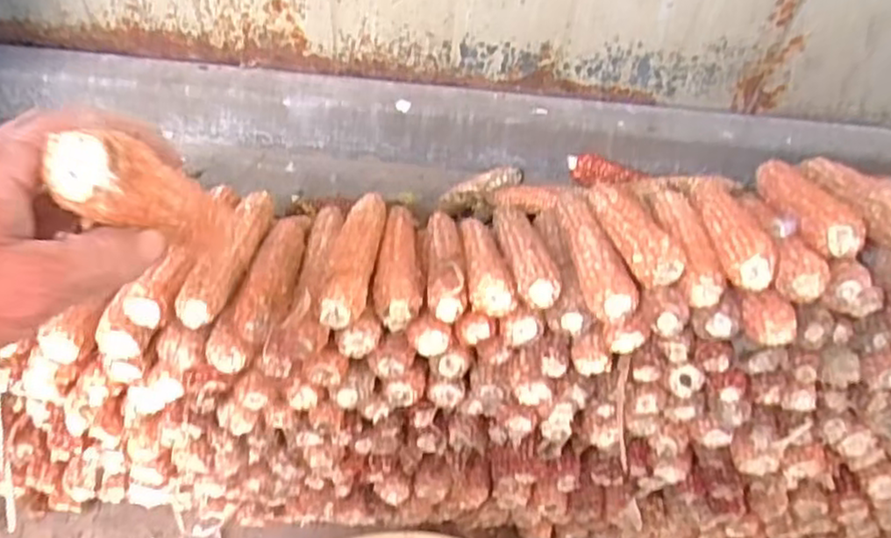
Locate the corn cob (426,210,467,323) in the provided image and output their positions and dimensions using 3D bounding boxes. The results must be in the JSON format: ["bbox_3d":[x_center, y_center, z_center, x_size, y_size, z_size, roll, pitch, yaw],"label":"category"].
[{"bbox_3d":[-0.001,-0.008,0.514,0.027,0.027,0.133,1,30,-4],"label":"corn cob"}]

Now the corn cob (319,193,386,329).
[{"bbox_3d":[-0.063,-0.015,0.500,0.028,0.021,0.174,5,30,-1],"label":"corn cob"}]

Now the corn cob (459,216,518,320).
[{"bbox_3d":[0.026,-0.010,0.512,0.029,0.027,0.131,-2,28,-6],"label":"corn cob"}]

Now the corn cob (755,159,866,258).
[{"bbox_3d":[0.245,-0.049,0.479,0.033,0.024,0.154,10,24,3],"label":"corn cob"}]

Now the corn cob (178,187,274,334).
[{"bbox_3d":[-0.145,-0.015,0.477,0.026,0.024,0.144,7,34,1],"label":"corn cob"}]

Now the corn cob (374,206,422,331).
[{"bbox_3d":[-0.035,-0.009,0.514,0.031,0.024,0.159,0,30,-4],"label":"corn cob"}]

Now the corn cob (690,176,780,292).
[{"bbox_3d":[0.192,-0.033,0.475,0.030,0.028,0.145,9,30,2],"label":"corn cob"}]

